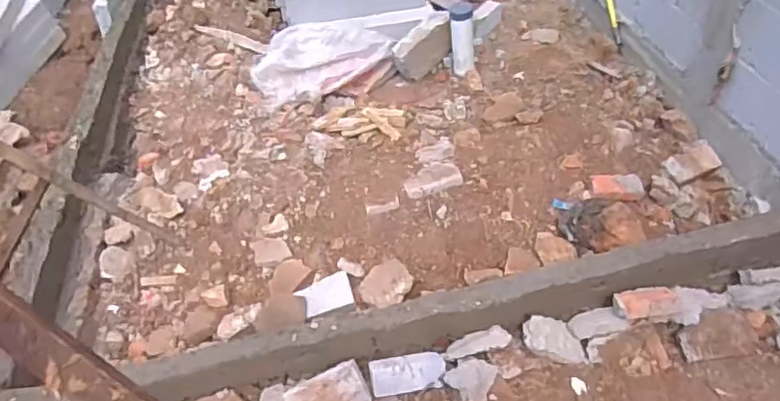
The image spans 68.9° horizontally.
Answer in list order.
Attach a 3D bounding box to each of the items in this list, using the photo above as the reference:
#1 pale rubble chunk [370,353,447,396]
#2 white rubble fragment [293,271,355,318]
[{"bbox_3d":[0.047,0.455,1.507,0.194,0.033,0.096,-11,72,-7],"label":"pale rubble chunk"},{"bbox_3d":[-0.195,0.289,1.737,0.159,0.031,0.109,-16,49,-8],"label":"white rubble fragment"}]

